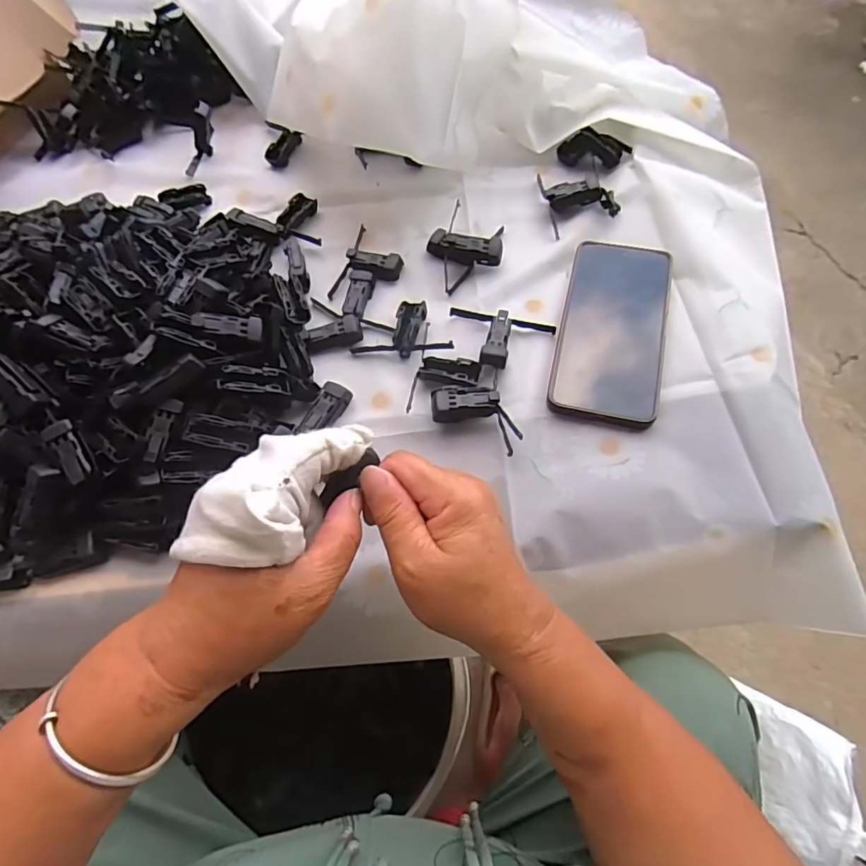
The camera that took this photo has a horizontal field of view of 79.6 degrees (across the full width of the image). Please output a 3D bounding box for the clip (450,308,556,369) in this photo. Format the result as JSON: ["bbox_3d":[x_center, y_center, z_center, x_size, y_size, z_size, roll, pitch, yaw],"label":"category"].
[{"bbox_3d":[0.052,-0.073,0.405,0.082,0.015,0.052,8,65,4],"label":"clip"}]

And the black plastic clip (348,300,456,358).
[{"bbox_3d":[-0.020,-0.085,0.421,0.082,0.010,0.049,2,68,19],"label":"black plastic clip"}]

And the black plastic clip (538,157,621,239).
[{"bbox_3d":[0.131,-0.214,0.461,0.057,0.024,0.073,-6,65,-3],"label":"black plastic clip"}]

